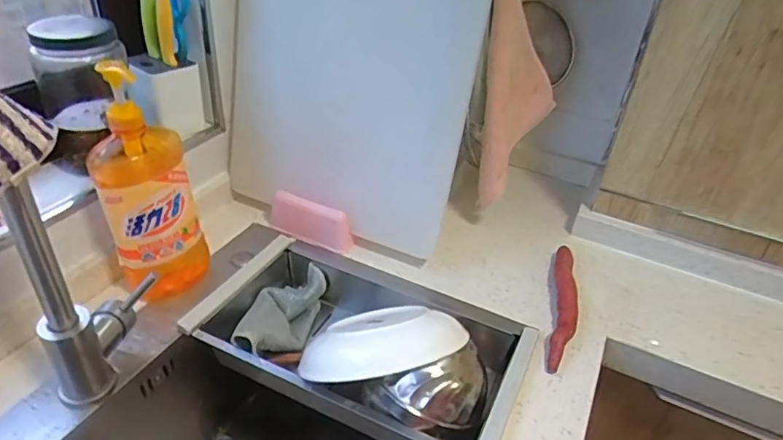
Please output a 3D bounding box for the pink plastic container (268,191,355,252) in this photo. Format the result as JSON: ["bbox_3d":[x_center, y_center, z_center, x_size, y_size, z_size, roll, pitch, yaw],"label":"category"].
[{"bbox_3d":[-0.121,0.001,0.783,0.134,0.065,0.020,18,36,19],"label":"pink plastic container"}]

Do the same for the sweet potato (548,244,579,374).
[{"bbox_3d":[0.230,0.103,0.711,0.028,0.032,0.245,13,35,12],"label":"sweet potato"}]

